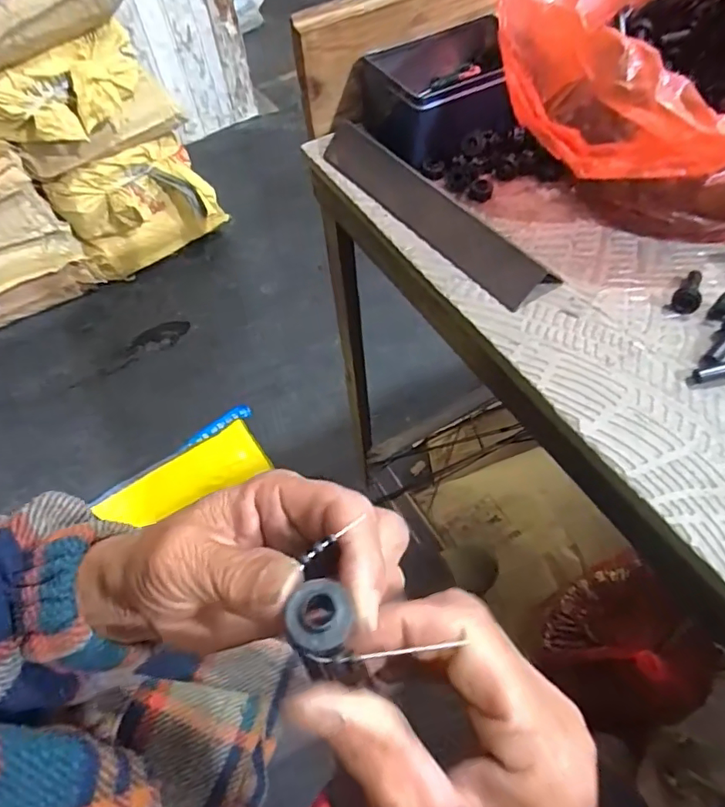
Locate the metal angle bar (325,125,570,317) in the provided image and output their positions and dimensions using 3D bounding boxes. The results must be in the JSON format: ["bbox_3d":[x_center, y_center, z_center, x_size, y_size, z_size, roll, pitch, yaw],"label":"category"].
[{"bbox_3d":[0.047,-0.159,0.417,0.038,0.025,0.239,-34,61,-17],"label":"metal angle bar"}]

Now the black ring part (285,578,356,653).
[{"bbox_3d":[-0.011,0.056,0.139,0.017,0.004,0.017,-2,57,2],"label":"black ring part"}]

